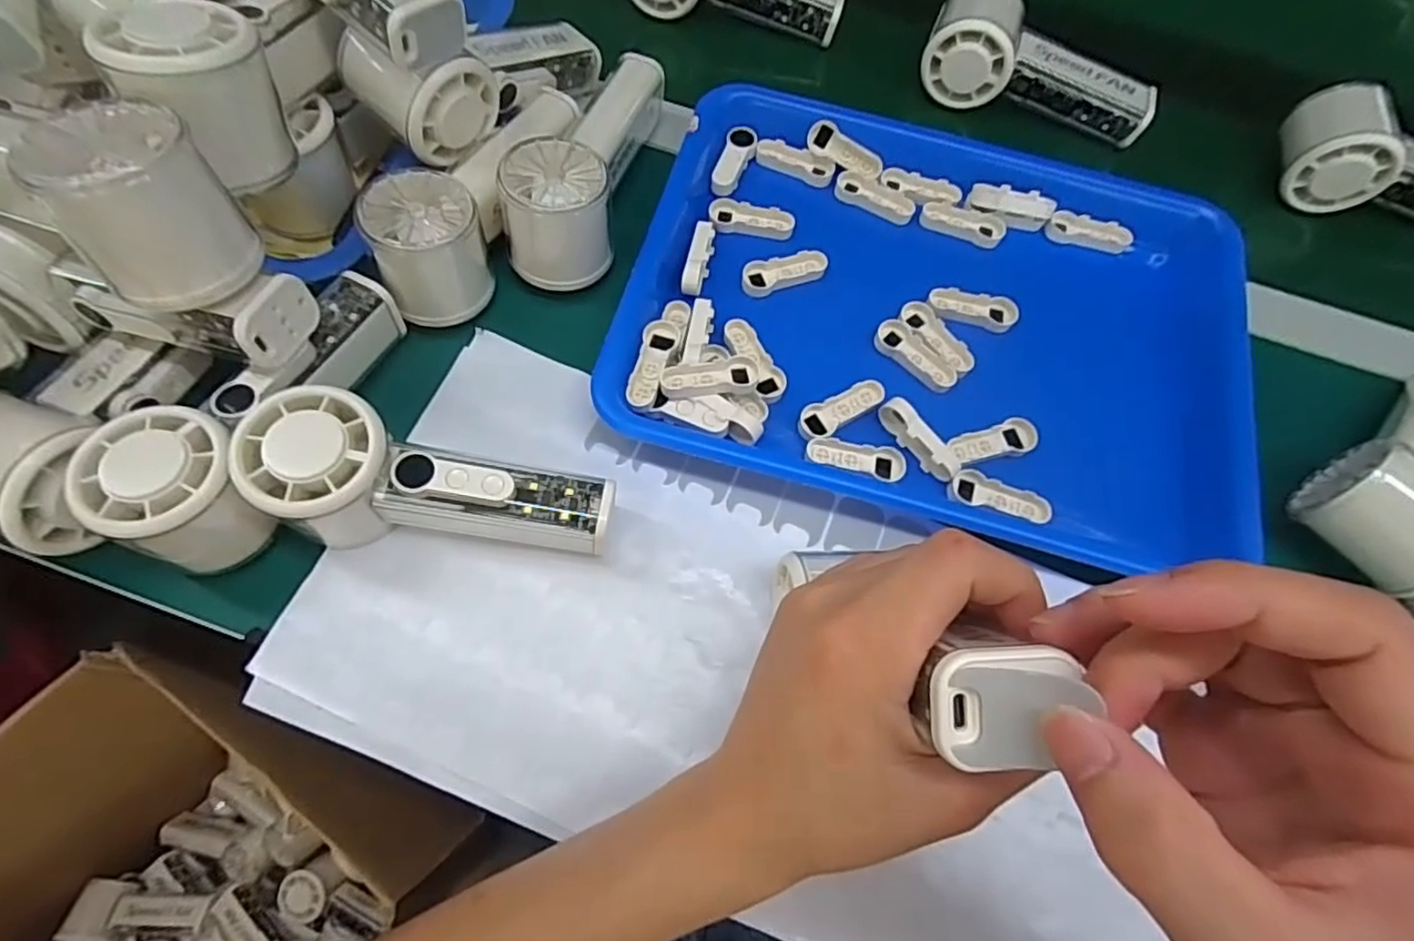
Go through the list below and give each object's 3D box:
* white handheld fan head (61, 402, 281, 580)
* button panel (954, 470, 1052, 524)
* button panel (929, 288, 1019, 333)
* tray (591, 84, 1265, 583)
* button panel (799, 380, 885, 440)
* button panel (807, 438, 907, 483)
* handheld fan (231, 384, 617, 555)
[{"bbox_3d":[-0.224,0.008,0.285,0.055,0.057,0.059,33,71,9],"label":"white handheld fan head"},{"bbox_3d":[0.151,0.014,0.341,0.049,0.008,0.015,19,69,4],"label":"button panel"},{"bbox_3d":[0.154,-0.093,0.382,0.050,0.009,0.019,10,69,1],"label":"button panel"},{"bbox_3d":[0.131,-0.096,0.372,0.327,0.026,0.260,16,69,3],"label":"tray"},{"bbox_3d":[0.072,-0.032,0.351,0.050,0.004,0.019,-26,73,-12],"label":"button panel"},{"bbox_3d":[0.077,-0.007,0.341,0.050,0.006,0.018,15,69,3],"label":"button panel"},{"bbox_3d":[-0.117,0.006,0.296,0.150,0.063,0.058,7,69,0],"label":"handheld fan"}]

